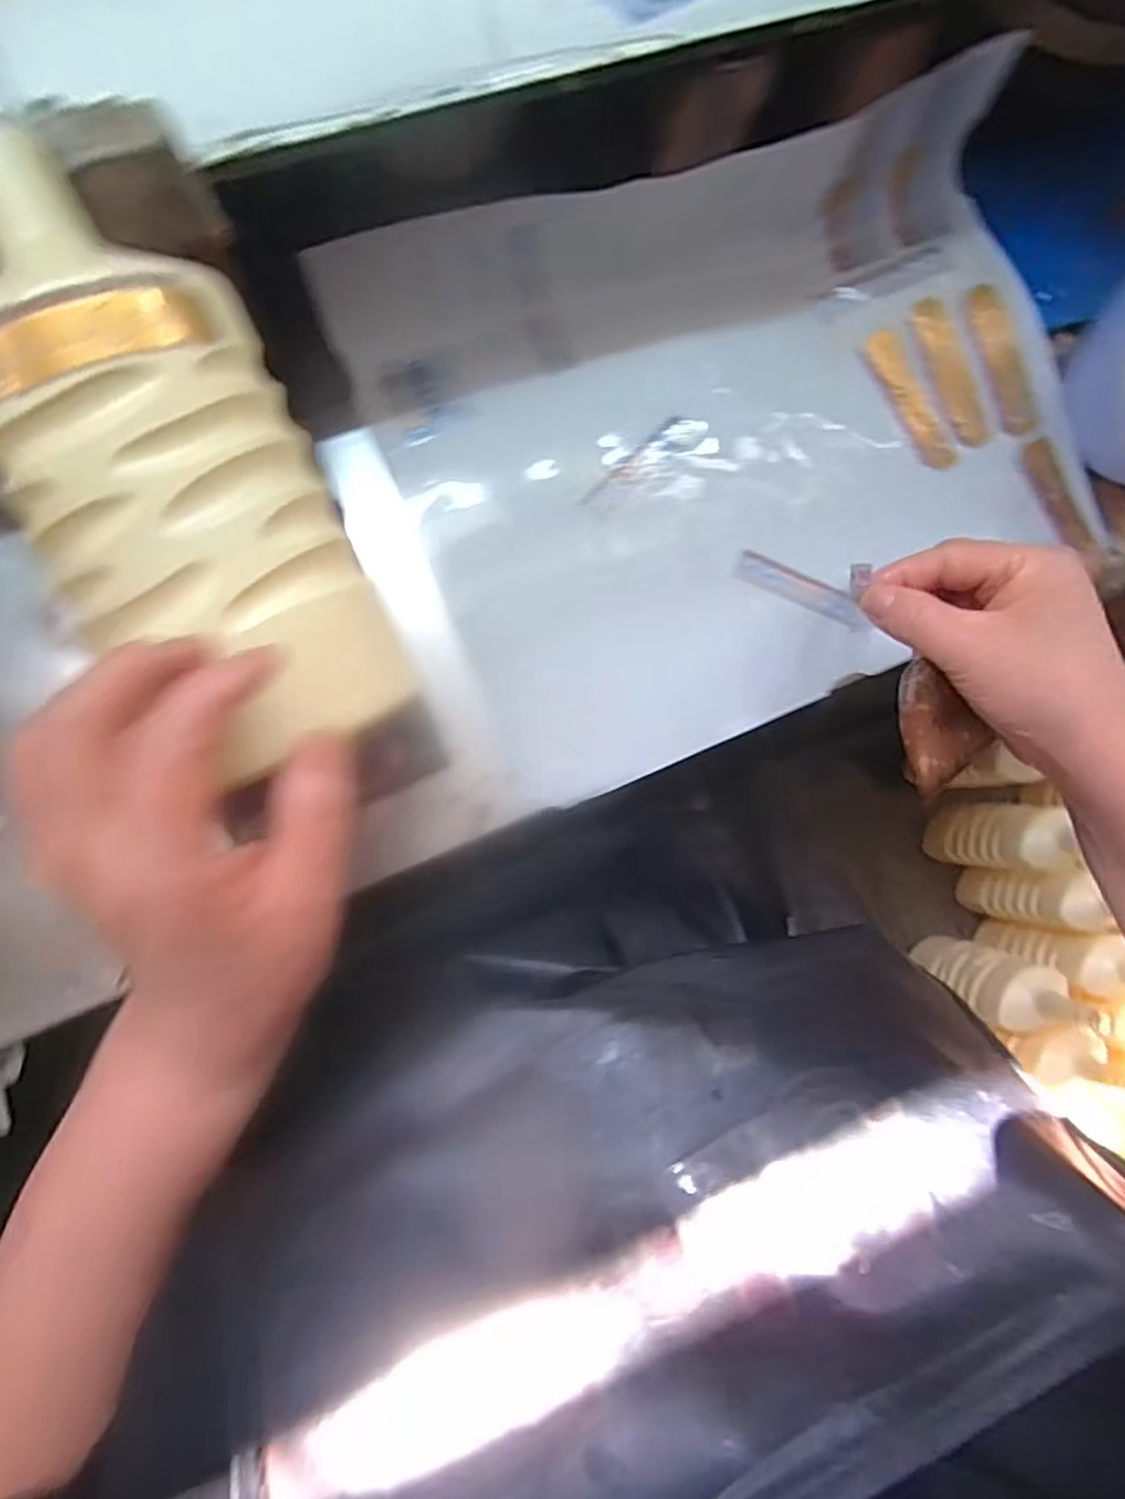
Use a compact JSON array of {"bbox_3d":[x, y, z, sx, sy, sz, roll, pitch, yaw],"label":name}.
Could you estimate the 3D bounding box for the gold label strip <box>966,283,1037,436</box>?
[{"bbox_3d":[0.271,-0.239,0.435,0.024,0.005,0.090,-18,96,7],"label":"gold label strip"}]

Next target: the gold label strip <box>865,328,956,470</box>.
[{"bbox_3d":[0.215,-0.216,0.438,0.020,0.005,0.093,-25,87,1],"label":"gold label strip"}]

